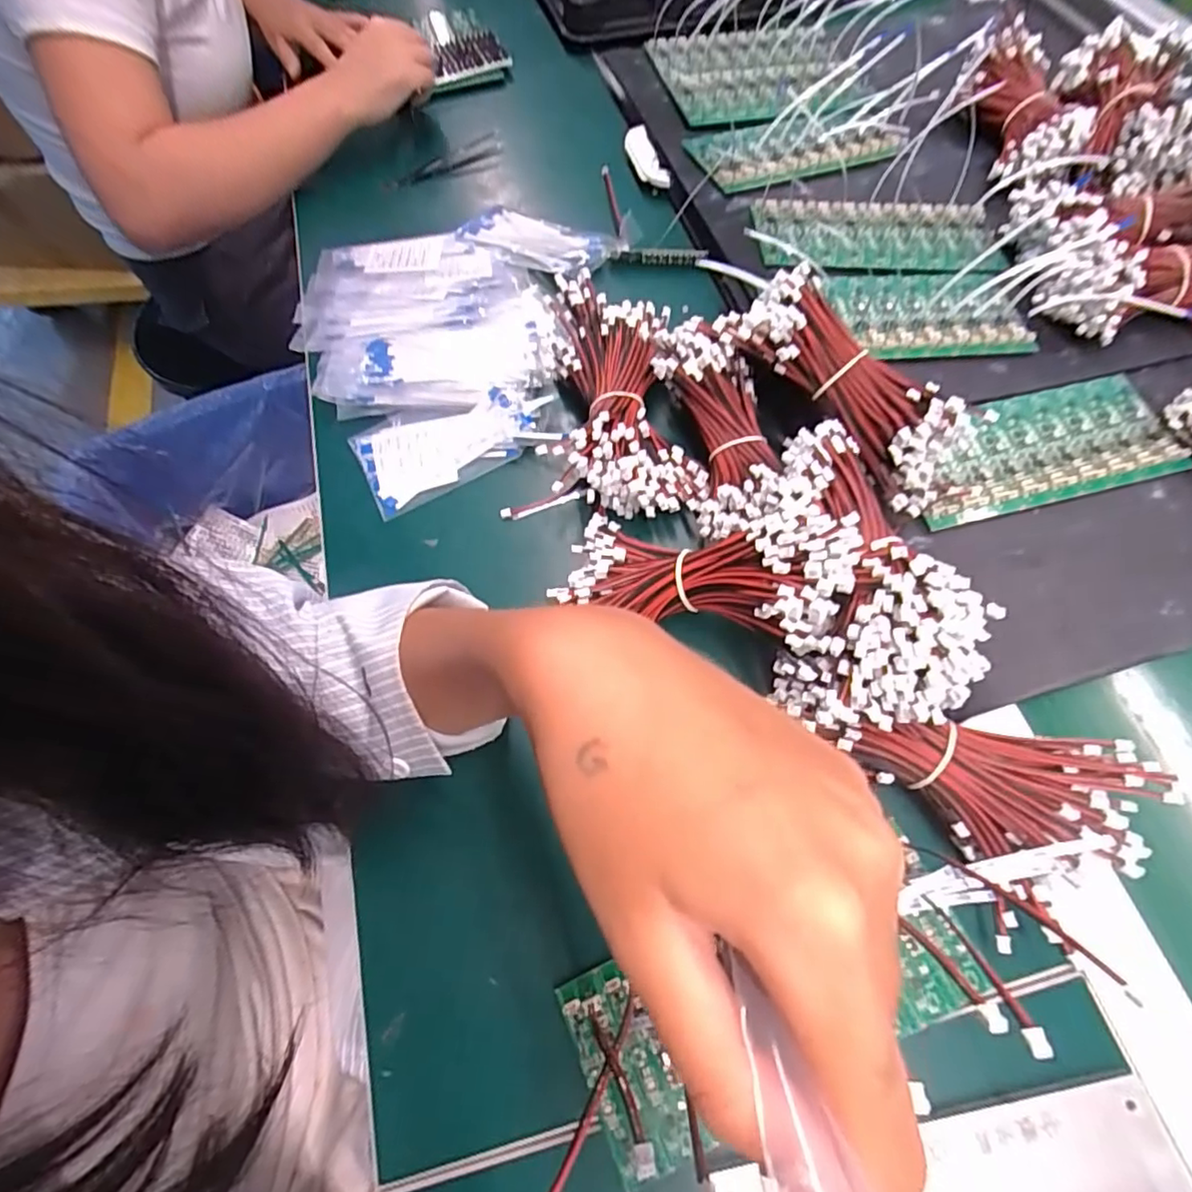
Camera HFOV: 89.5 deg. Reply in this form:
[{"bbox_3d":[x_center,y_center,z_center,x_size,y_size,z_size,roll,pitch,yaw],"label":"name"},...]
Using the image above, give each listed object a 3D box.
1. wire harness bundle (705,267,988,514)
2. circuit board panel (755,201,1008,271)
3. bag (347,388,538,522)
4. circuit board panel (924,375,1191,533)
[{"bbox_3d":[0.163,-0.132,0.376,0.072,0.072,0.184,-43,84,-16],"label":"wire harness bundle"},{"bbox_3d":[0.226,-0.295,0.492,0.191,0.023,0.080,1,65,3],"label":"circuit board panel"},{"bbox_3d":[-0.110,-0.117,0.444,0.131,0.017,0.077,-26,66,-10],"label":"bag"},{"bbox_3d":[0.302,-0.103,0.414,0.194,0.016,0.084,-14,65,-4],"label":"circuit board panel"}]

